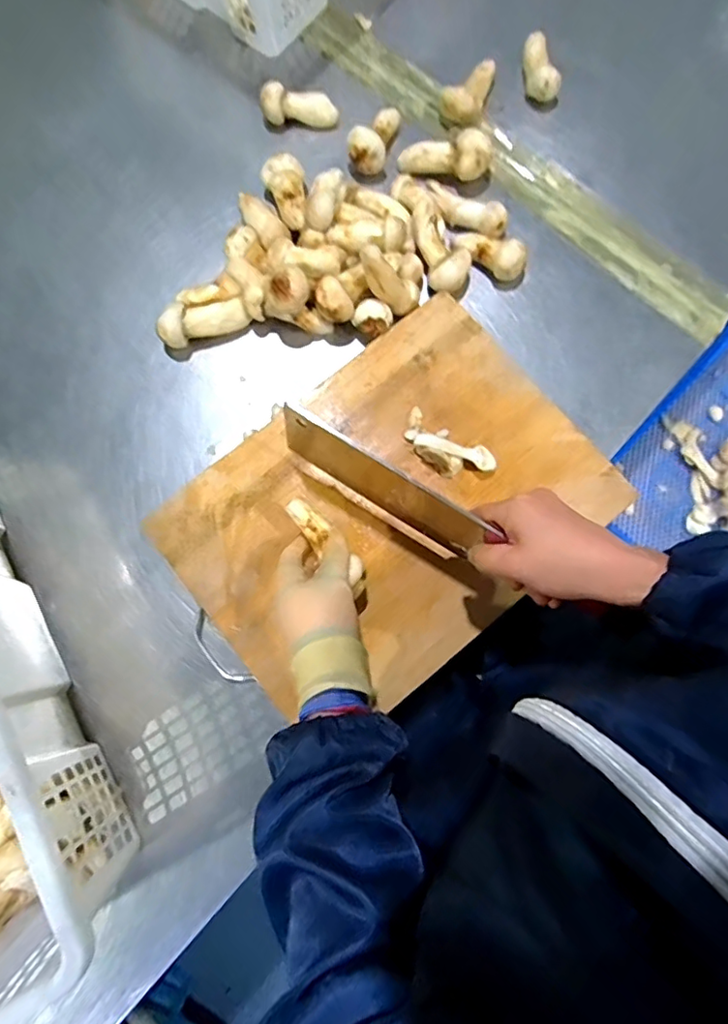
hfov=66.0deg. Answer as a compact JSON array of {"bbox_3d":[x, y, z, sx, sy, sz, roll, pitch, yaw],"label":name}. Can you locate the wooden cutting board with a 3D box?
[{"bbox_3d":[0.022,-0.002,0.528,0.375,0.031,0.276,-39,80,-5],"label":"wooden cutting board"}]

